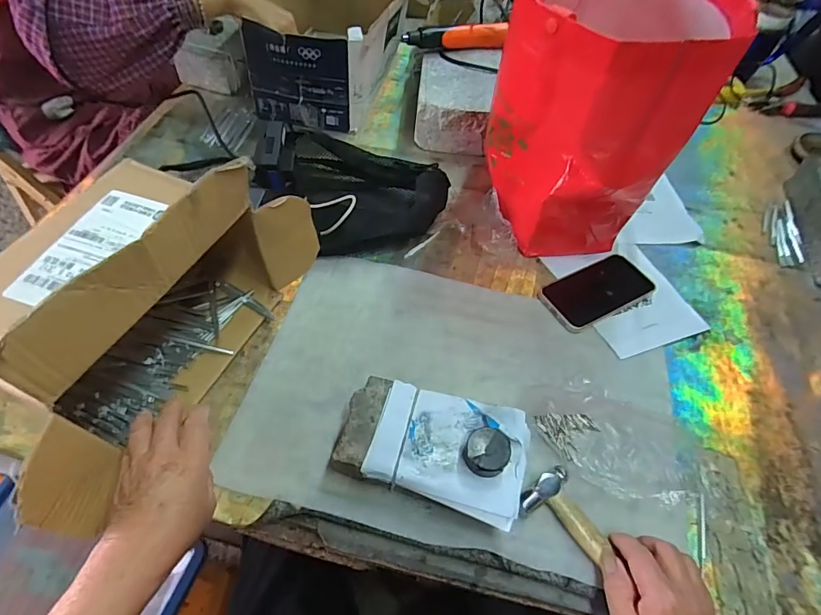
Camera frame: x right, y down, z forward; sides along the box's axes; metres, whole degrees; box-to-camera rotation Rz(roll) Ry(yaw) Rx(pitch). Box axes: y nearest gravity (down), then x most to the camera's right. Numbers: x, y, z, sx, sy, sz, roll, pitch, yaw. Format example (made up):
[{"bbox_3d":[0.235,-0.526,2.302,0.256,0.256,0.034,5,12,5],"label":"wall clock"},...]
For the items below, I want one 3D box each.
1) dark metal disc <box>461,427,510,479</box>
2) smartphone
[{"bbox_3d":[0.068,0.128,0.398,0.037,0.024,0.041,25,57,13],"label":"dark metal disc"},{"bbox_3d":[0.241,-0.025,0.574,0.152,0.012,0.073,-24,60,-19],"label":"smartphone"}]

